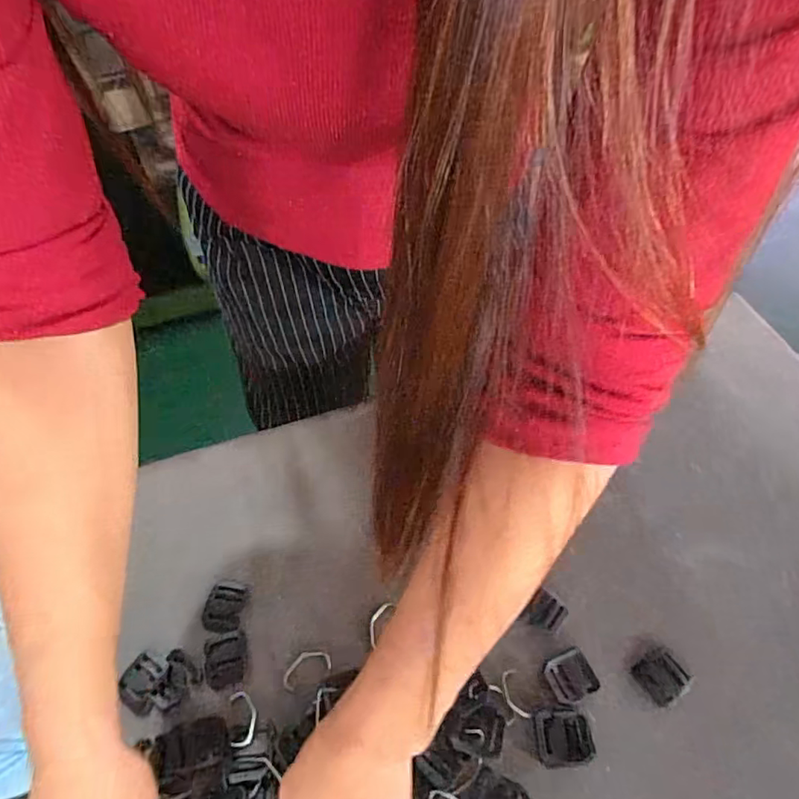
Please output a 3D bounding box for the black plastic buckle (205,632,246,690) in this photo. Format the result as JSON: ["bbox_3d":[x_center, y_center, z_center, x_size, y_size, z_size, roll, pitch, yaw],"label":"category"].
[{"bbox_3d":[-0.128,0.191,0.397,0.029,0.004,0.037,-7,57,-4],"label":"black plastic buckle"}]

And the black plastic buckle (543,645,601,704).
[{"bbox_3d":[0.120,0.194,0.380,0.031,0.004,0.030,-23,59,-13],"label":"black plastic buckle"}]

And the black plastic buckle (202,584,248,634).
[{"bbox_3d":[-0.136,0.162,0.418,0.028,0.004,0.035,5,57,4],"label":"black plastic buckle"}]

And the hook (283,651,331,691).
[{"bbox_3d":[-0.068,0.195,0.394,0.036,0.004,0.020,-25,60,-15],"label":"hook"}]

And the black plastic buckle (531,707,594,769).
[{"bbox_3d":[0.108,0.224,0.359,0.038,0.004,0.033,-2,57,0],"label":"black plastic buckle"}]

